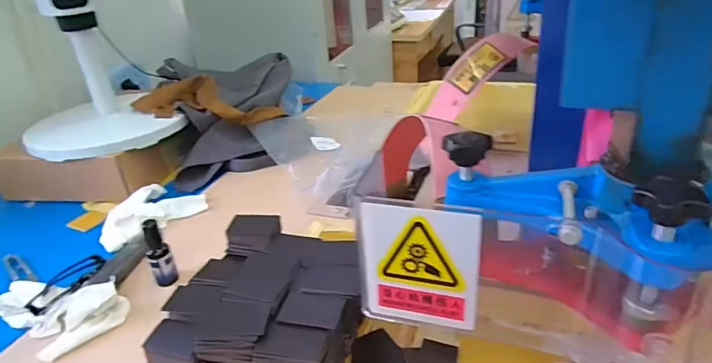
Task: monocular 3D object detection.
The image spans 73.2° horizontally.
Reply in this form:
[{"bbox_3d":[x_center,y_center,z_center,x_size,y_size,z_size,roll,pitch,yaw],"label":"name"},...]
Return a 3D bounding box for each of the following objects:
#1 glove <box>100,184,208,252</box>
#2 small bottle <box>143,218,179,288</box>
[{"bbox_3d":[-0.322,0.043,0.737,0.102,0.031,0.154,18,36,37],"label":"glove"},{"bbox_3d":[-0.240,0.086,0.583,0.026,0.082,0.020,-16,30,-20],"label":"small bottle"}]

